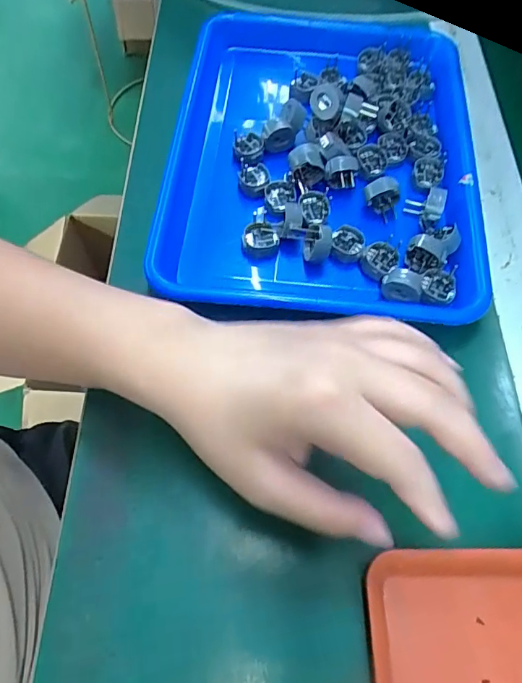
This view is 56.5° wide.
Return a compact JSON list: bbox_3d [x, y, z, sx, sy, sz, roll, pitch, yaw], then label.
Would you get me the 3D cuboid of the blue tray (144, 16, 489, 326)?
[{"bbox_3d":[0.054,-0.174,0.423,0.256,0.035,0.331,10,64,3],"label":"blue tray"}]

